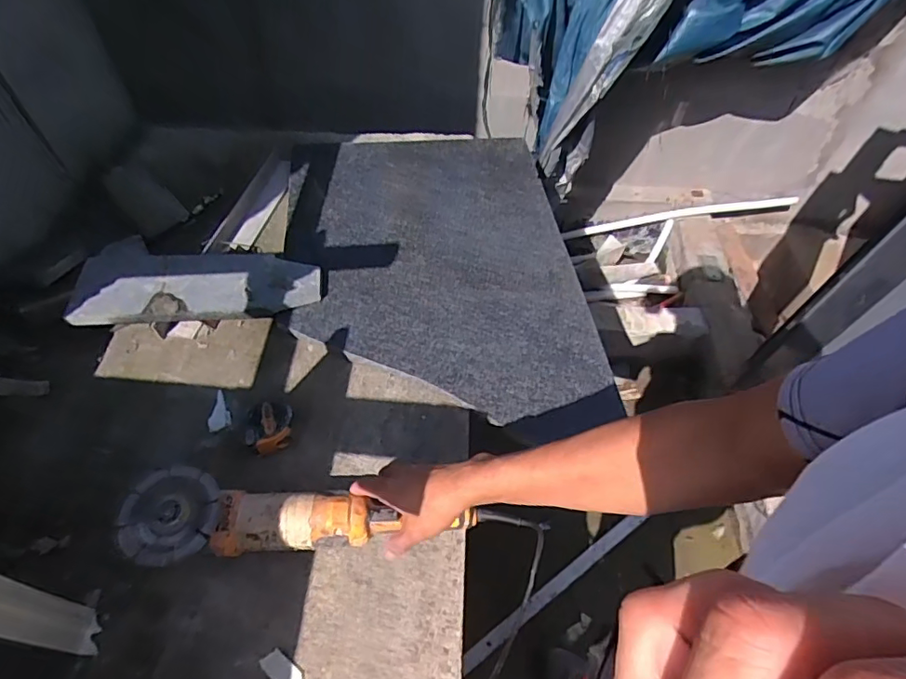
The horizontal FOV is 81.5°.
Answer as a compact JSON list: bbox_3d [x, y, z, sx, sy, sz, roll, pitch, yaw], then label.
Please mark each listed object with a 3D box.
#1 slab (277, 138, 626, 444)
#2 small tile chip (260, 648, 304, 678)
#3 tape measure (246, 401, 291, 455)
[{"bbox_3d":[-0.039,-0.157,0.948,0.496,0.032,0.697,-5,52,-6],"label":"slab"},{"bbox_3d":[-0.183,0.366,0.576,0.059,0.004,0.025,32,57,22],"label":"small tile chip"},{"bbox_3d":[-0.248,0.122,0.722,0.058,0.043,0.059,1,51,-1],"label":"tape measure"}]

